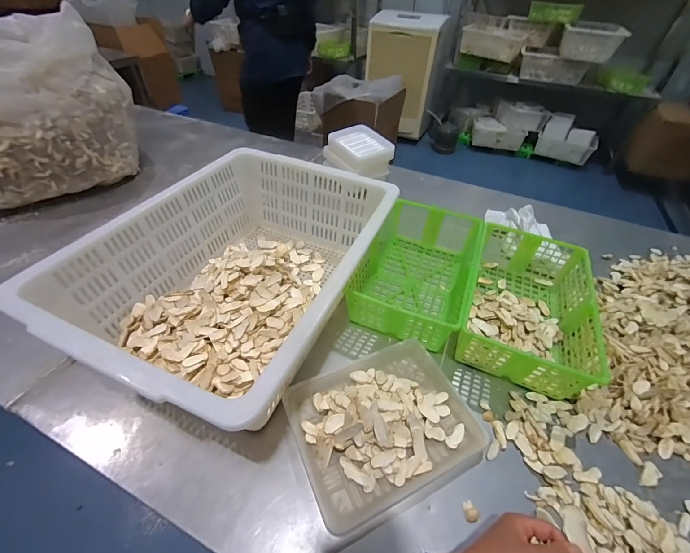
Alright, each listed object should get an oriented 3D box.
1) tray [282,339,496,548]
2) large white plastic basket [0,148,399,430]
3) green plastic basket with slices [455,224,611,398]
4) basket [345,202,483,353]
[{"bbox_3d":[0.059,0.214,0.475,0.259,0.053,0.212,-16,48,-19],"label":"tray"},{"bbox_3d":[-0.173,-0.011,0.580,0.383,0.194,0.521,19,47,14],"label":"large white plastic basket"},{"bbox_3d":[0.355,0.039,0.628,0.216,0.100,0.368,20,47,15],"label":"green plastic basket with slices"},{"bbox_3d":[0.155,-0.019,0.670,0.206,0.108,0.338,19,47,14],"label":"basket"}]

